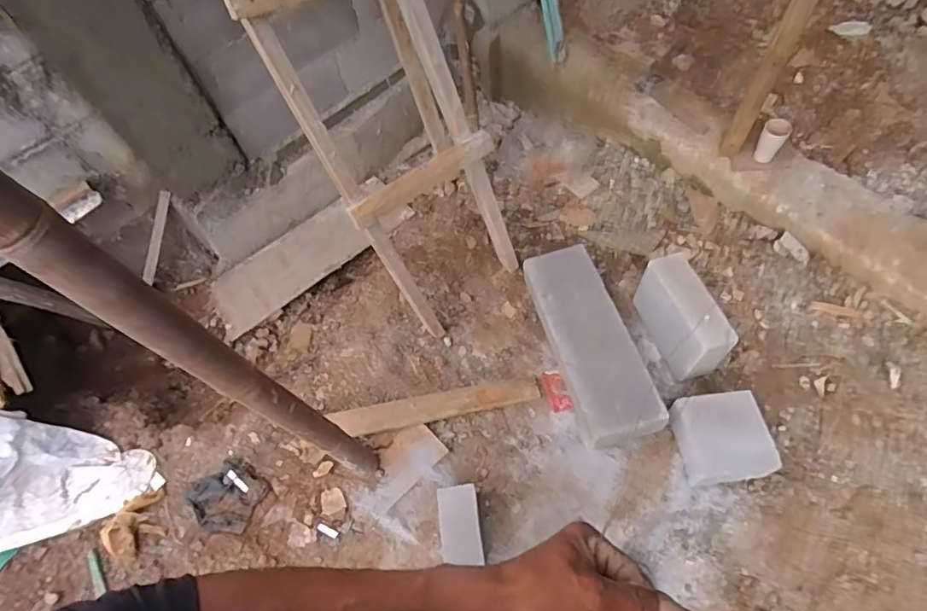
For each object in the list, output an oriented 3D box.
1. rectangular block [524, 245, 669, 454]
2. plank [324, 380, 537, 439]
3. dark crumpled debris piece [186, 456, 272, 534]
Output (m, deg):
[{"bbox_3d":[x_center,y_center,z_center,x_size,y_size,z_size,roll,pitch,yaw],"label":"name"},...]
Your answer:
[{"bbox_3d":[0.351,0.079,1.487,0.189,0.139,0.592,-15,62,-1],"label":"rectangular block"},{"bbox_3d":[-0.074,0.282,1.488,0.569,0.026,0.086,-13,62,0],"label":"plank"},{"bbox_3d":[-0.651,0.516,1.443,0.221,0.031,0.182,20,68,29],"label":"dark crumpled debris piece"}]

